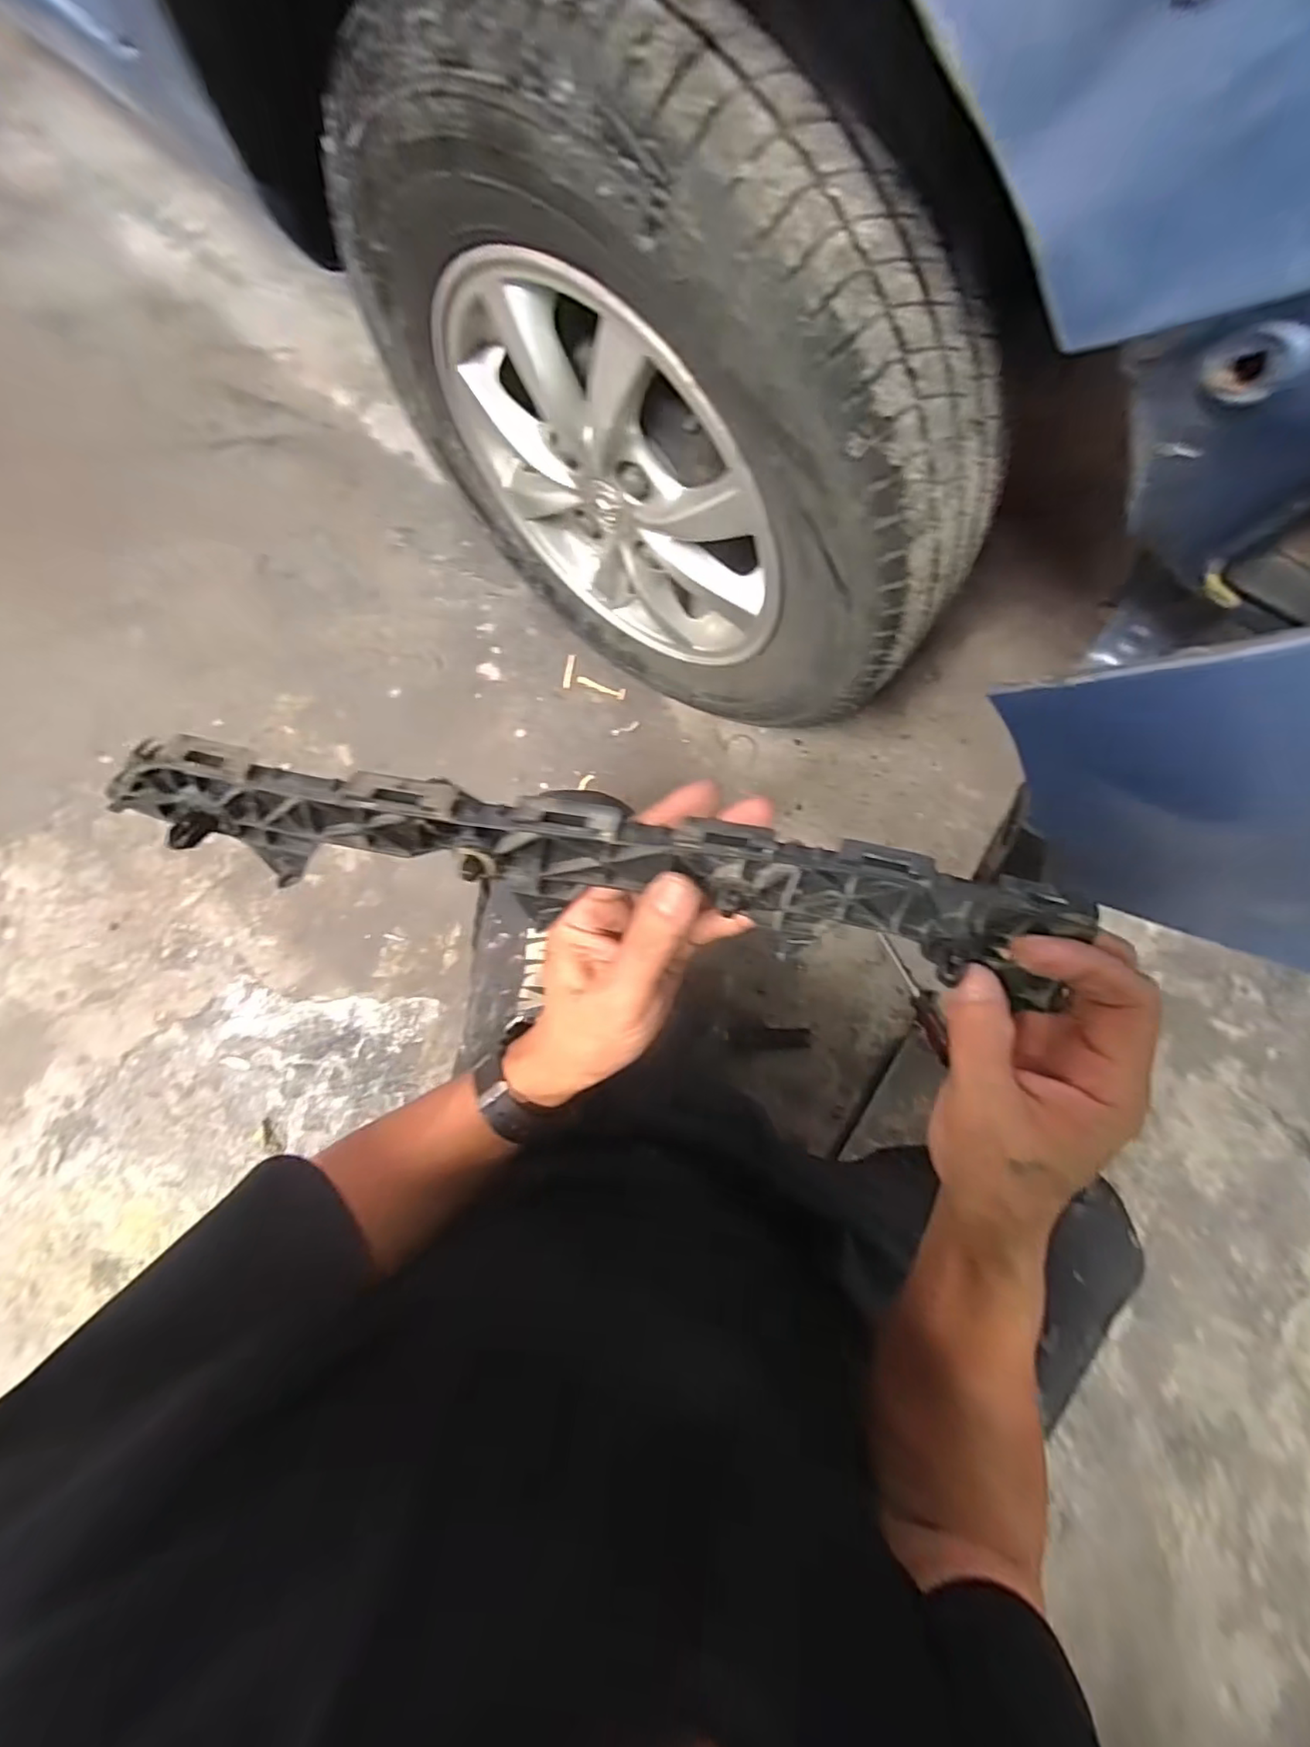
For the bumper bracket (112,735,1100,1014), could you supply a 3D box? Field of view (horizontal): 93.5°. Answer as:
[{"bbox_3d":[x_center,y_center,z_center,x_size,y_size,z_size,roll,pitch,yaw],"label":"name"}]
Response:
[{"bbox_3d":[-0.017,-0.001,0.248,0.370,0.018,0.054,9,128,-3],"label":"bumper bracket"}]

